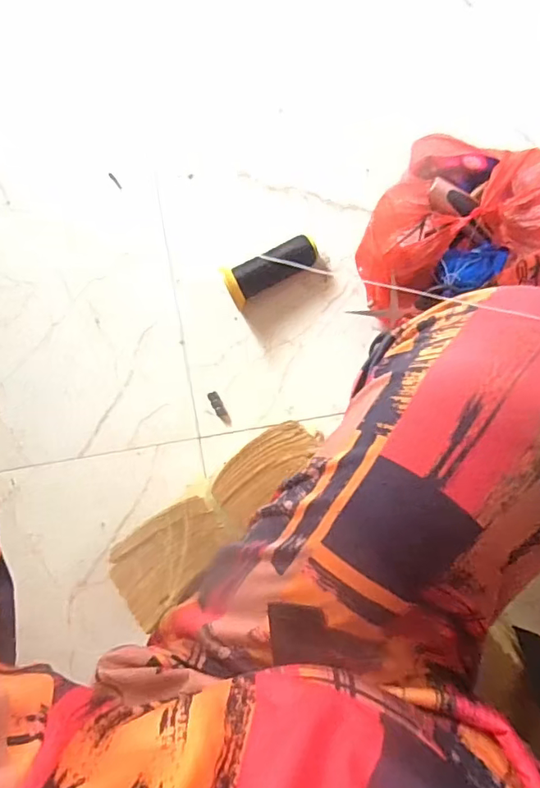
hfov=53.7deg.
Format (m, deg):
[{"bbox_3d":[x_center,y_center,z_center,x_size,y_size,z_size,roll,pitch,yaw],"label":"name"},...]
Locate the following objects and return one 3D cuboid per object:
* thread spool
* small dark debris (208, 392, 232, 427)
[{"bbox_3d":[0.001,-0.162,0.680,0.124,0.058,0.051,-33,84,6],"label":"thread spool"},{"bbox_3d":[-0.067,0.021,0.715,0.014,0.005,0.052,-28,95,6],"label":"small dark debris"}]

